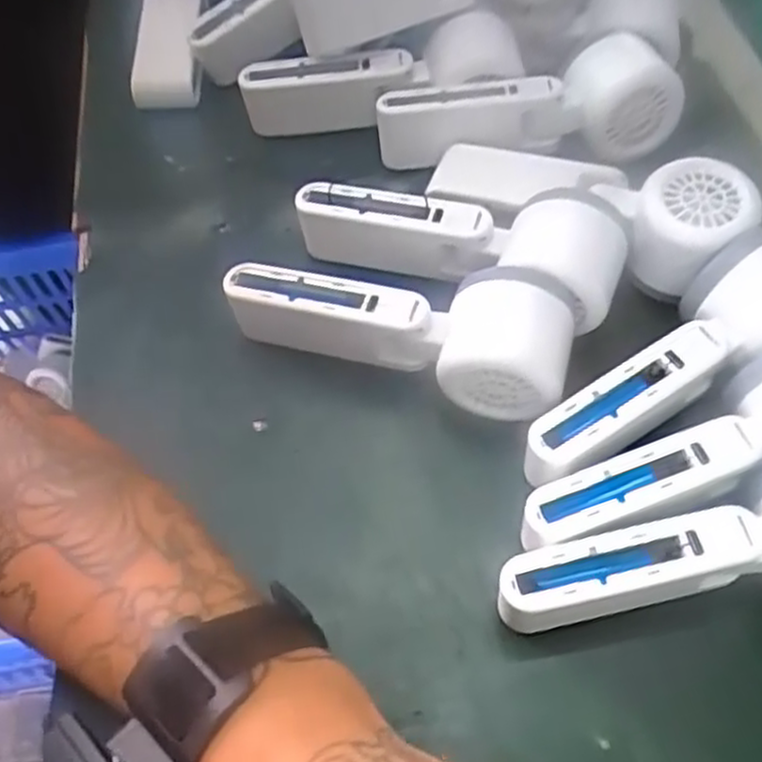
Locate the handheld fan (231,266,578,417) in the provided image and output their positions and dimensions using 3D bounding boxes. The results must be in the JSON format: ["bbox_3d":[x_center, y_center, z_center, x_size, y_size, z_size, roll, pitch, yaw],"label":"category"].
[{"bbox_3d":[0.007,-0.026,0.367,0.166,0.055,0.057,12,60,10],"label":"handheld fan"}]

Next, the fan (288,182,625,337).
[{"bbox_3d":[0.041,-0.077,0.389,0.164,0.047,0.060,21,62,14],"label":"fan"}]

